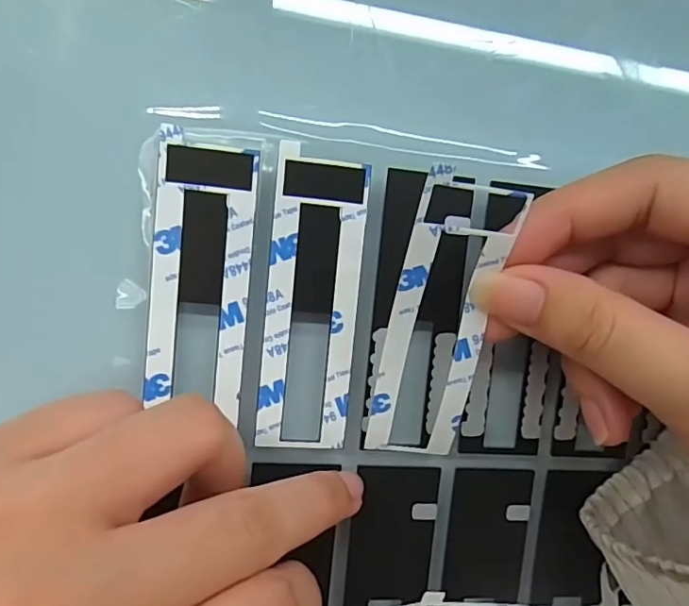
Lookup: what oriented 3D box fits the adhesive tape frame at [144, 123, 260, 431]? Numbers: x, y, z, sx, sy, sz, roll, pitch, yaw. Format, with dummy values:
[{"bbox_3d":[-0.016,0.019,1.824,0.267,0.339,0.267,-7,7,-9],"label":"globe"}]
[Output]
[{"bbox_3d":[-0.041,-0.007,0.153,0.028,0.005,0.078,5,92,-9],"label":"adhesive tape frame"}]

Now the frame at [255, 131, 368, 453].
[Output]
[{"bbox_3d":[-0.010,0.000,0.160,0.028,0.004,0.089,4,95,-10],"label":"frame"}]

